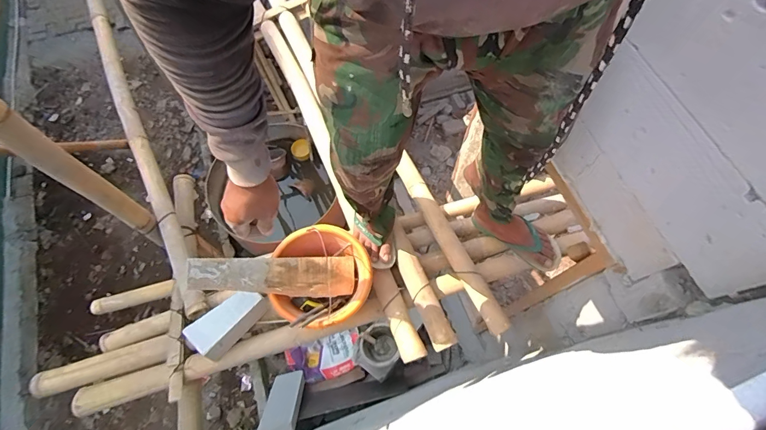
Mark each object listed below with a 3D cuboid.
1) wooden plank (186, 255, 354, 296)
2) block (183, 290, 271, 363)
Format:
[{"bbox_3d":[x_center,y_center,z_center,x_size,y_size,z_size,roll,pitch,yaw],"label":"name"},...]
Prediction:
[{"bbox_3d":[-0.257,0.152,0.948,0.389,0.020,0.097,2,85,-26],"label":"wooden plank"},{"bbox_3d":[-0.415,0.277,1.033,0.109,0.084,0.208,36,72,14],"label":"block"}]

